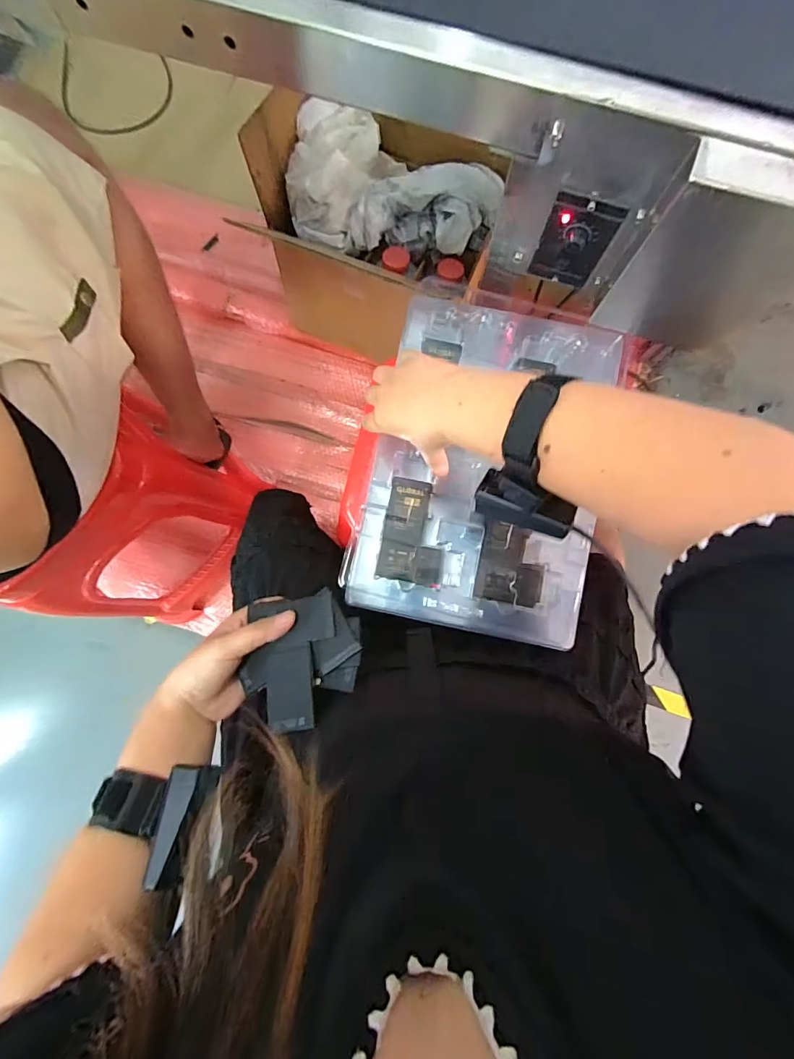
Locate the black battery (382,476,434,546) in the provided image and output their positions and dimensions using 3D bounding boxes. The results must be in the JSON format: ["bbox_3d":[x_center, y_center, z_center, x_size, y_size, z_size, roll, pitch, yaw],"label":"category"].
[{"bbox_3d":[0.011,-0.019,0.450,0.041,0.007,0.066,11,85,2],"label":"black battery"}]

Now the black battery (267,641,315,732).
[{"bbox_3d":[-0.086,0.125,0.348,0.039,0.006,0.063,-10,69,8],"label":"black battery"}]

